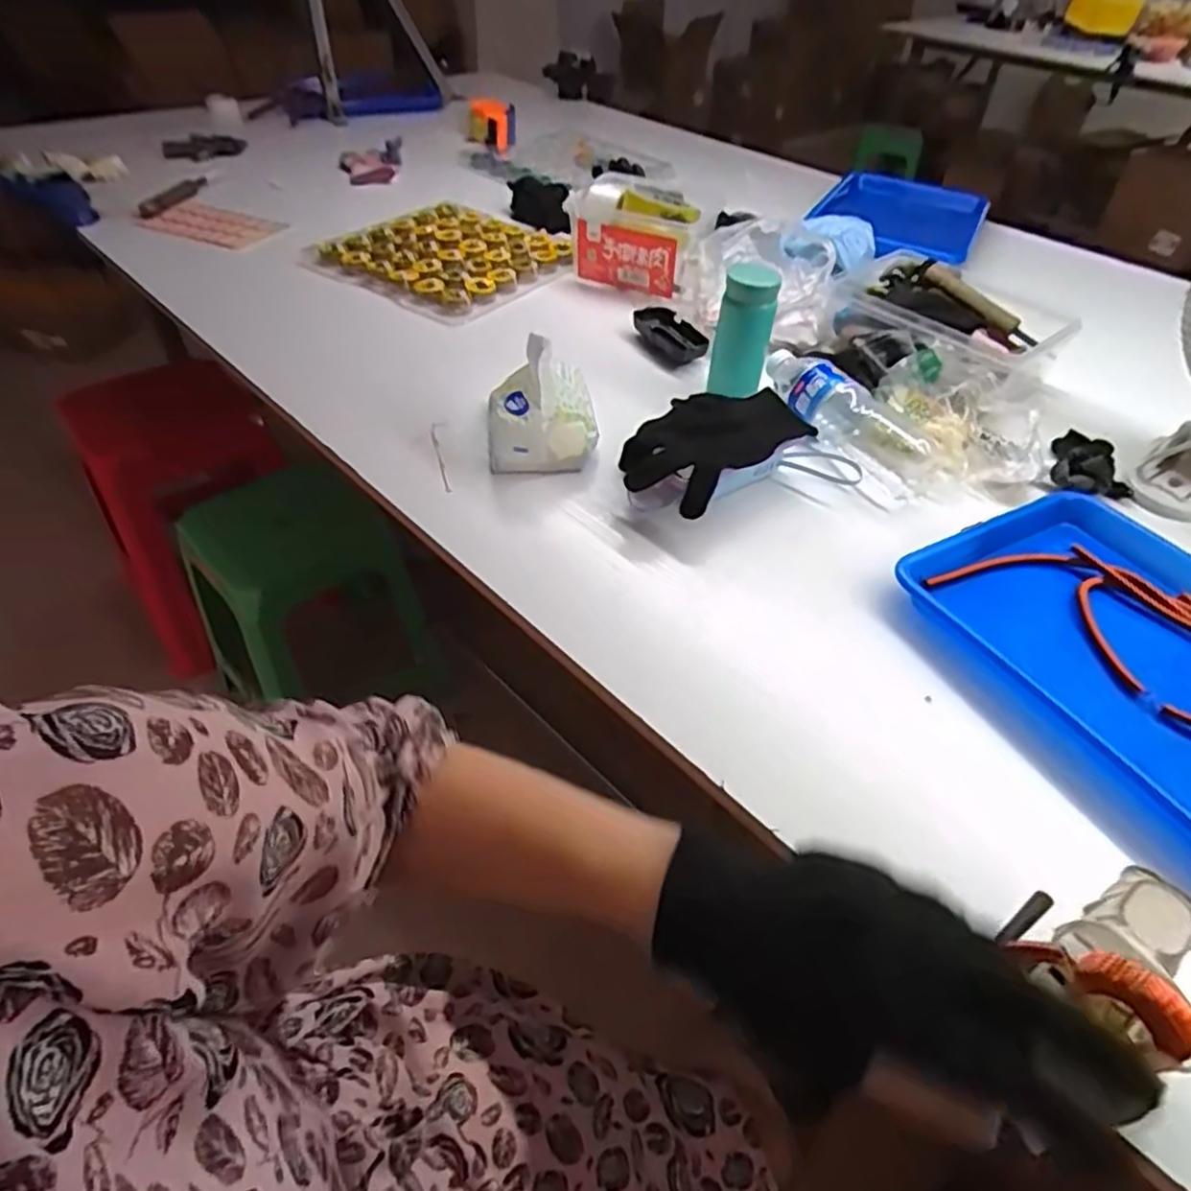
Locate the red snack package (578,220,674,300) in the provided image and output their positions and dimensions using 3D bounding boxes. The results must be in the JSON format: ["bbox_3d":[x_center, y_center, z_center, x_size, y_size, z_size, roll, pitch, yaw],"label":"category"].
[{"bbox_3d":[0.036,-0.448,0.933,0.142,0.086,0.017,20,66,12],"label":"red snack package"}]

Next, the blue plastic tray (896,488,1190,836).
[{"bbox_3d":[0.424,0.045,0.518,0.246,0.027,0.329,-21,51,-21],"label":"blue plastic tray"}]

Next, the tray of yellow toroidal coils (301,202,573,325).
[{"bbox_3d":[-0.197,-0.475,0.964,0.260,0.028,0.290,30,52,23],"label":"tray of yellow toroidal coils"}]

